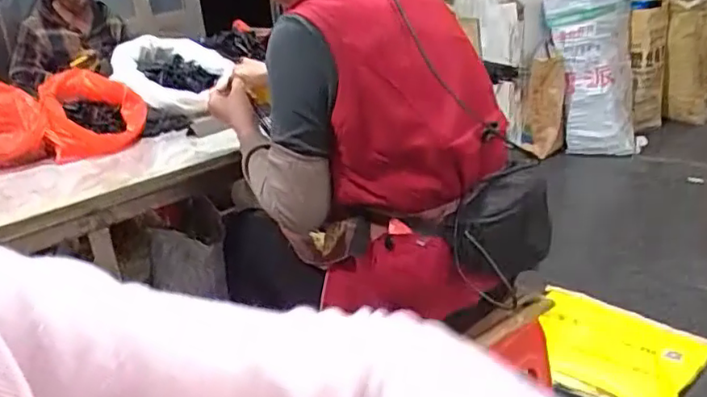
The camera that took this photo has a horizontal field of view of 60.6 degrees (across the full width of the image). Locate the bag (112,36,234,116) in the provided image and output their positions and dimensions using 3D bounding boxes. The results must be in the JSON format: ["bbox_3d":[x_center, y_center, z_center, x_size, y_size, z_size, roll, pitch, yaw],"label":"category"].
[{"bbox_3d":[-0.453,-0.314,1.502,0.272,0.141,0.381,-11,22,-12],"label":"bag"}]

